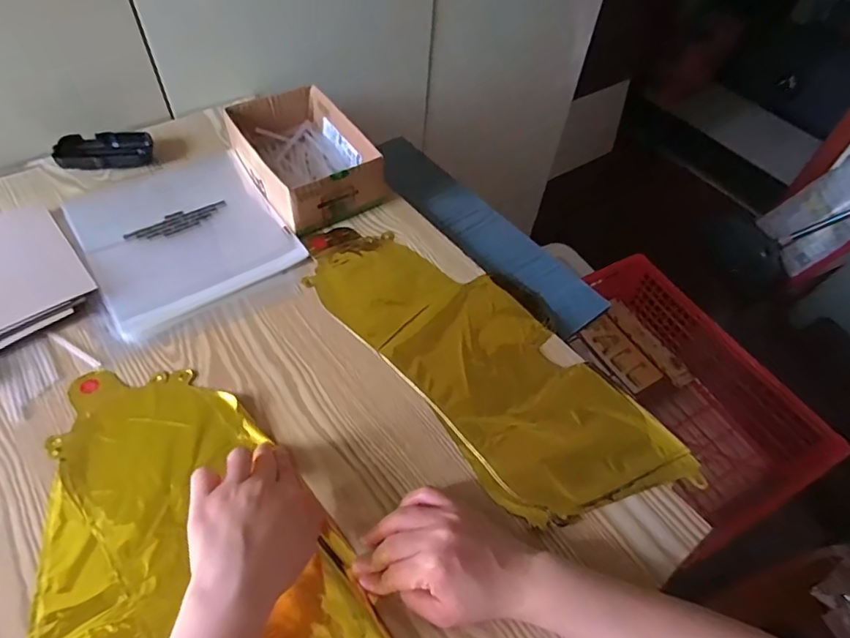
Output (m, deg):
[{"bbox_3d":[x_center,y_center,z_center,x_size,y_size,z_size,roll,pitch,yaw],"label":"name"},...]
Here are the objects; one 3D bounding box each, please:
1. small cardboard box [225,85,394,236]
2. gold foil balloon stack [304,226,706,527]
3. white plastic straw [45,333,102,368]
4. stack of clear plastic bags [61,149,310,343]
[{"bbox_3d":[-0.146,-0.194,0.630,0.126,0.064,0.193,-29,60,-24],"label":"small cardboard box"},{"bbox_3d":[0.047,0.027,0.522,0.168,0.007,0.408,-32,61,-25],"label":"gold foil balloon stack"},{"bbox_3d":[-0.332,0.029,0.493,0.065,0.004,0.007,26,55,15],"label":"white plastic straw"},{"bbox_3d":[-0.275,-0.102,0.593,0.202,0.018,0.217,-28,60,-23],"label":"stack of clear plastic bags"}]

